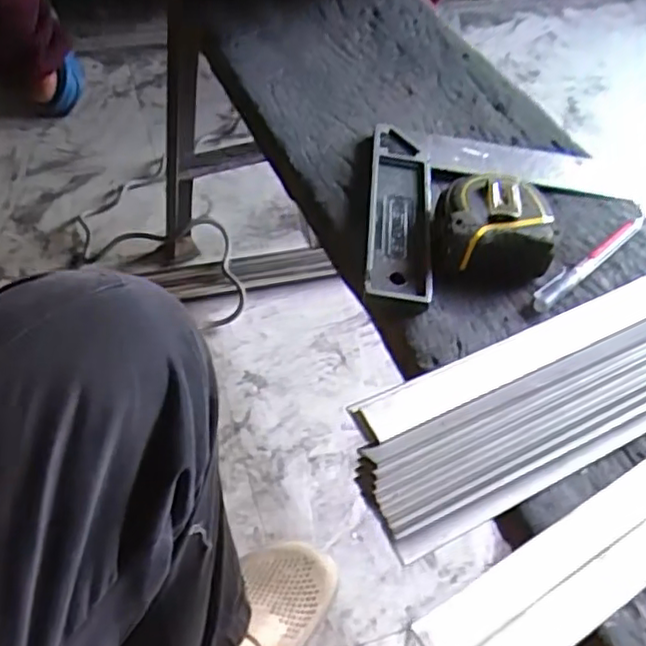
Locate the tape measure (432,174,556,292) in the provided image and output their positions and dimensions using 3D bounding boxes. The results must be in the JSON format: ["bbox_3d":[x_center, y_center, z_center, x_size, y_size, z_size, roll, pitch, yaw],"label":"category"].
[{"bbox_3d":[0.119,-0.065,0.468,0.080,0.038,0.075,8,52,2],"label":"tape measure"}]

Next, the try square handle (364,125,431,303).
[{"bbox_3d":[0.057,-0.085,0.492,0.045,0.015,0.168,6,52,0],"label":"try square handle"}]

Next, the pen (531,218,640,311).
[{"bbox_3d":[0.193,-0.046,0.484,0.123,0.011,0.015,-35,62,-27],"label":"pen"}]

